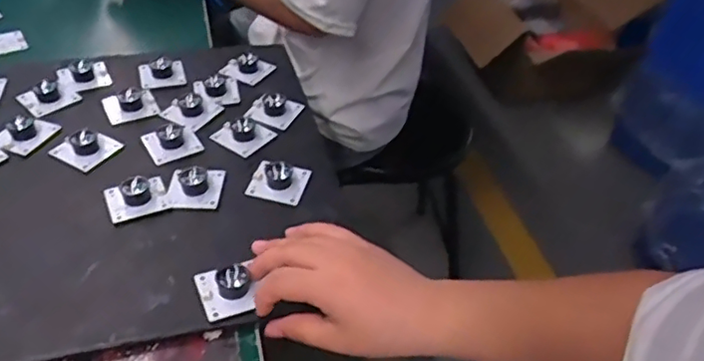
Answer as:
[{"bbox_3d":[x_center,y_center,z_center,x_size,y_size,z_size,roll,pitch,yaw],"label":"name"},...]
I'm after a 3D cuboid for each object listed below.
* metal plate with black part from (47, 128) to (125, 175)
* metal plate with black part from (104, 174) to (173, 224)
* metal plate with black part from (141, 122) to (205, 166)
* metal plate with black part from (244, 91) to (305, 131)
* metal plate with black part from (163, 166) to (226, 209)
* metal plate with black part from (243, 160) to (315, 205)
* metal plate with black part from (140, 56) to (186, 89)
[{"bbox_3d":[-0.226,-0.031,0.501,0.046,0.017,0.042,26,45,21],"label":"metal plate with black part"},{"bbox_3d":[-0.167,0.010,0.456,0.044,0.021,0.038,-17,46,-23],"label":"metal plate with black part"},{"bbox_3d":[-0.159,-0.040,0.516,0.042,0.015,0.049,-22,48,-27],"label":"metal plate with black part"},{"bbox_3d":[-0.073,-0.073,0.556,0.047,0.018,0.042,17,43,13],"label":"metal plate with black part"},{"bbox_3d":[-0.125,0.001,0.472,0.041,0.018,0.045,3,42,-2],"label":"metal plate with black part"},{"bbox_3d":[-0.061,-0.003,0.481,0.047,0.015,0.037,17,43,13],"label":"metal plate with black part"},{"bbox_3d":[-0.191,-0.111,0.592,0.043,0.017,0.044,-11,44,-18],"label":"metal plate with black part"}]

